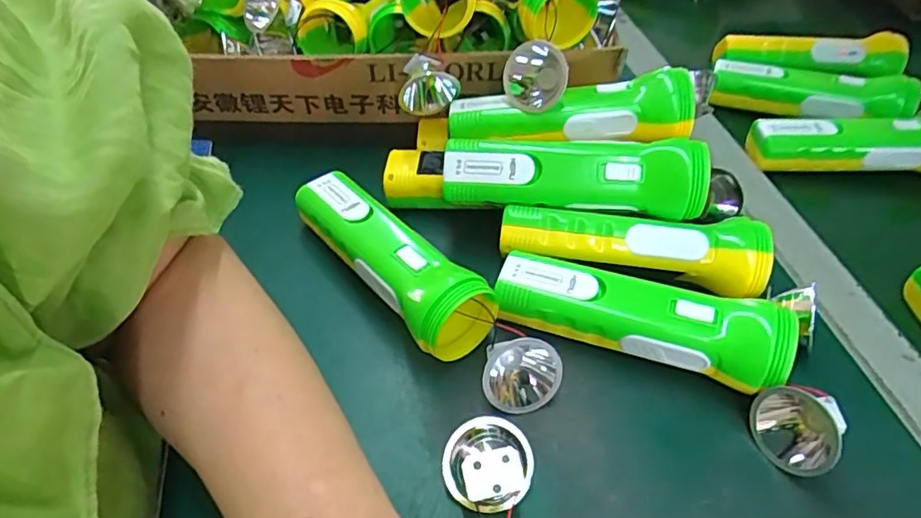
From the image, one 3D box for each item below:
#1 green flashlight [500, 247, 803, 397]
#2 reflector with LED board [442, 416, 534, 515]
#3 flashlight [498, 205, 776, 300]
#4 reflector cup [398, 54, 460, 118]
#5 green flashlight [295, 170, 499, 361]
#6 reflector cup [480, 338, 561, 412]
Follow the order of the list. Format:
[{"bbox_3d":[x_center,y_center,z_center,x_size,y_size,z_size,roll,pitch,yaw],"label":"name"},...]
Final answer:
[{"bbox_3d":[0.103,0.034,0.349,0.168,0.045,0.051,19,49,15],"label":"green flashlight"},{"bbox_3d":[0.013,0.103,0.289,0.043,0.035,0.049,13,48,10],"label":"reflector with LED board"},{"bbox_3d":[0.110,-0.001,0.381,0.171,0.046,0.043,5,47,3],"label":"flashlight"},{"bbox_3d":[-0.026,-0.127,0.437,0.043,0.051,0.032,-12,67,-10],"label":"reflector cup"},{"bbox_3d":[-0.050,-0.005,0.377,0.048,0.046,0.168,-30,55,-27],"label":"green flashlight"},{"bbox_3d":[0.034,0.066,0.333,0.042,0.031,0.040,10,84,-8],"label":"reflector cup"}]

